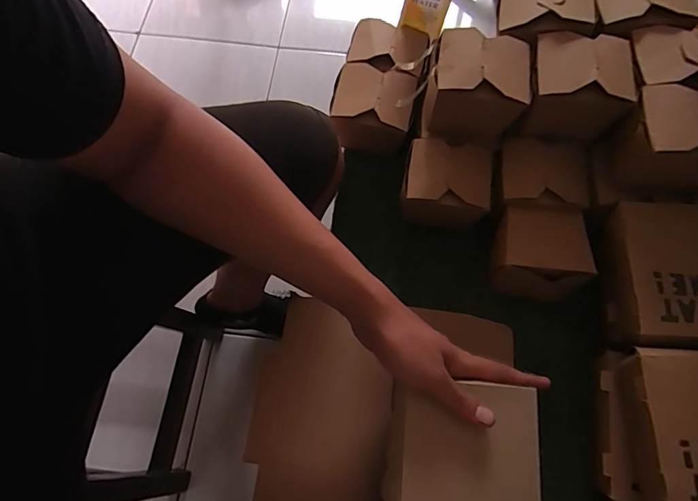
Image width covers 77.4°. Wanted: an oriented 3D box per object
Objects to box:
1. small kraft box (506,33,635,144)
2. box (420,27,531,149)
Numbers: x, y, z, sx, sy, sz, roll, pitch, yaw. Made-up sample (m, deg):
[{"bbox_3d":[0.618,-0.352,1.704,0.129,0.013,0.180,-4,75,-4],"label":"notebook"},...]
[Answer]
[{"bbox_3d":[0.245,-0.178,0.483,0.099,0.078,0.086,10,69,3],"label":"small kraft box"},{"bbox_3d":[0.140,-0.181,0.494,0.103,0.094,0.082,10,69,3],"label":"box"}]

